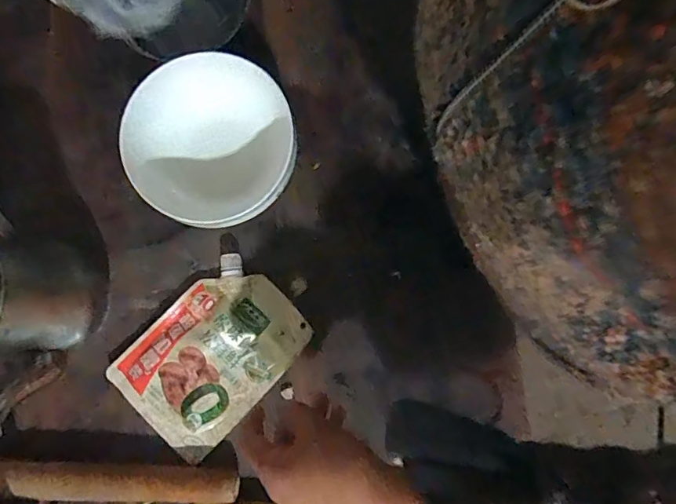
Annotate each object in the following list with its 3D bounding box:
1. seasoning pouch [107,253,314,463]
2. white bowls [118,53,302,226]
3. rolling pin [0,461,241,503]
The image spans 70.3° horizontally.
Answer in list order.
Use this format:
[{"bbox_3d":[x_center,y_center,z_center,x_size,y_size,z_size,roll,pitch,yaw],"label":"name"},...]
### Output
[{"bbox_3d":[-0.122,0.098,0.460,0.123,0.023,0.173,44,83,8],"label":"seasoning pouch"},{"bbox_3d":[-0.119,-0.105,0.466,0.172,0.066,0.143,-32,81,-5],"label":"white bowls"},{"bbox_3d":[-0.293,0.207,0.434,0.399,0.023,0.026,2,80,1],"label":"rolling pin"}]

